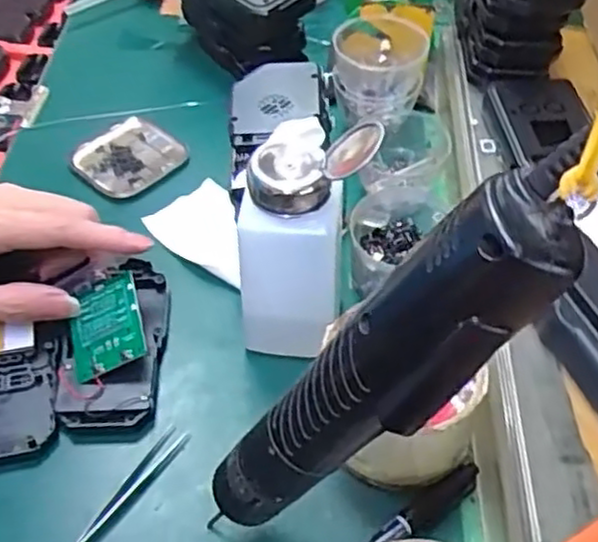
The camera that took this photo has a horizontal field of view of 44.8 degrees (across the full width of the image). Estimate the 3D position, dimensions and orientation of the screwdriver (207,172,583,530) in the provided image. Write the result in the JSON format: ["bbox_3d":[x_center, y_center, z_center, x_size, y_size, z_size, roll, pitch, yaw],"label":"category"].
[{"bbox_3d":[0.019,0.045,0.252,0.031,0.191,0.040,16,45,-25],"label":"screwdriver"}]

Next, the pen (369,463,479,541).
[{"bbox_3d":[0.034,0.137,0.349,0.138,0.013,0.014,-30,57,-23],"label":"pen"}]

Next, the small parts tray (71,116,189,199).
[{"bbox_3d":[-0.123,-0.082,0.529,0.066,0.007,0.070,36,58,25],"label":"small parts tray"}]

